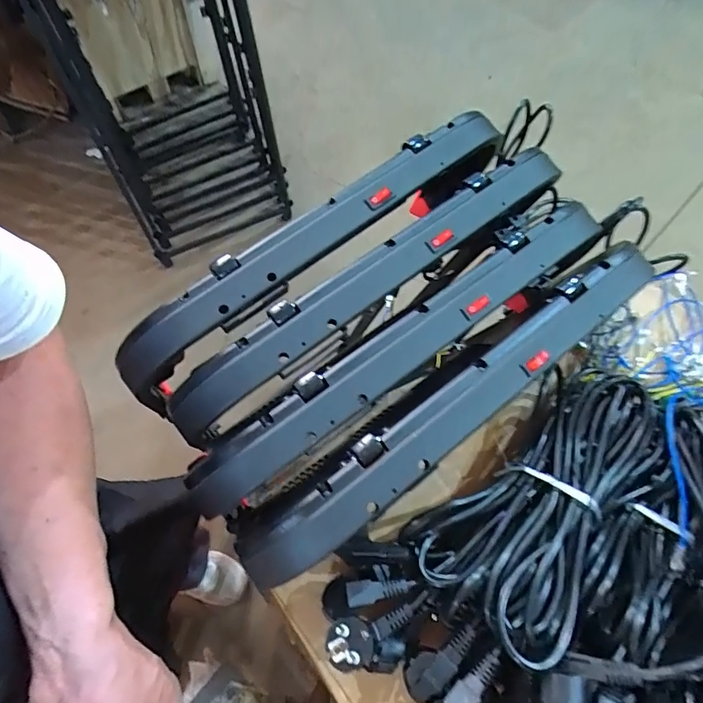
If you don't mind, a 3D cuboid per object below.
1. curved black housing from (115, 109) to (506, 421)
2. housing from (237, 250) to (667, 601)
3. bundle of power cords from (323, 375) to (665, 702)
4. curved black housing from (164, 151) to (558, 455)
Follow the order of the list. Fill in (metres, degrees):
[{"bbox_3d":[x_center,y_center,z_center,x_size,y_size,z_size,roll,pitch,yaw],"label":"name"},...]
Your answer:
[{"bbox_3d":[-0.027,-0.101,0.467,0.443,0.091,0.062,-37,72,-16],"label":"curved black housing"},{"bbox_3d":[0.090,0.039,0.396,0.431,0.057,0.061,-34,72,-16],"label":"housing"},{"bbox_3d":[0.141,0.155,0.402,0.335,0.063,0.190,-41,74,-18],"label":"bundle of power cords"},{"bbox_3d":[0.023,-0.062,0.440,0.431,0.066,0.059,-35,72,-16],"label":"curved black housing"}]

